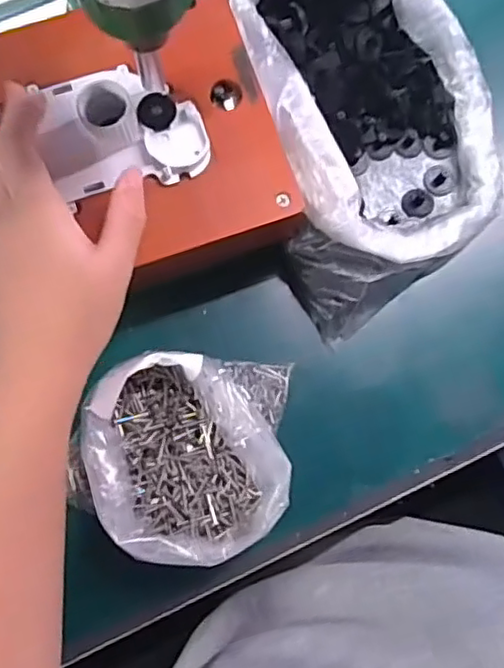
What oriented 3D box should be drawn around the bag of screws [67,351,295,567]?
[{"bbox_3d":[-0.033,0.067,0.351,0.118,0.063,0.108,1,80,0],"label":"bag of screws"}]

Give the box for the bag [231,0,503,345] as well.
[{"bbox_3d":[0.080,-0.126,0.388,0.144,0.059,0.219,-12,81,-4],"label":"bag"}]

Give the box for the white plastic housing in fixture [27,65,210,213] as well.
[{"bbox_3d":[-0.068,-0.111,0.328,0.080,0.025,0.068,-17,80,-3],"label":"white plastic housing in fixture"}]

